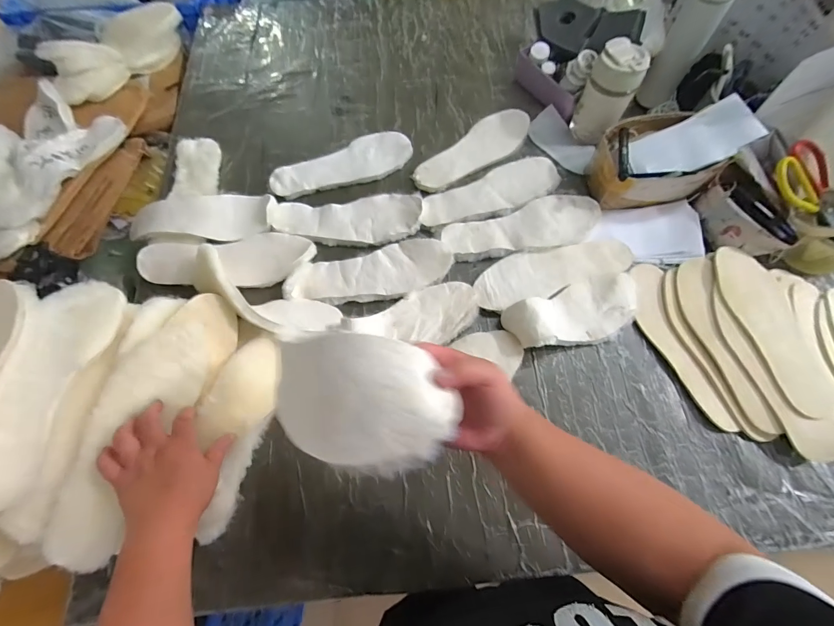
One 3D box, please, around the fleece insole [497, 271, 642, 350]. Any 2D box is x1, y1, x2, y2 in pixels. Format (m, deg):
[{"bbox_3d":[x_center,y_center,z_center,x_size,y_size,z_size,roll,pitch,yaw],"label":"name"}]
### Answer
[{"bbox_3d":[0.255,-0.003,0.563,0.225,0.049,0.097,-21,70,-7],"label":"fleece insole"}]

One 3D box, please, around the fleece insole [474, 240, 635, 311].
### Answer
[{"bbox_3d":[0.223,-0.073,0.612,0.264,0.013,0.082,-16,70,-5],"label":"fleece insole"}]

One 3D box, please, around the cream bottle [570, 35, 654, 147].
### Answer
[{"bbox_3d":[0.340,-0.387,0.661,0.083,0.151,0.074,25,72,10],"label":"cream bottle"}]

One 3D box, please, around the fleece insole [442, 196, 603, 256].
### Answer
[{"bbox_3d":[0.187,-0.148,0.638,0.277,0.014,0.089,-12,70,-3],"label":"fleece insole"}]

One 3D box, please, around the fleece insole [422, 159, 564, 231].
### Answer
[{"bbox_3d":[0.136,-0.219,0.672,0.273,0.014,0.092,-23,71,-7],"label":"fleece insole"}]

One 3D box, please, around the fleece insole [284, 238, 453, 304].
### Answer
[{"bbox_3d":[-0.076,-0.066,0.610,0.270,0.016,0.093,-13,70,-3],"label":"fleece insole"}]

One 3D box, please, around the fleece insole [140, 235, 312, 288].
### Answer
[{"bbox_3d":[-0.309,-0.084,0.609,0.272,0.033,0.093,-10,70,-2],"label":"fleece insole"}]

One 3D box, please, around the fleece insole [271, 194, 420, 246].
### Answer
[{"bbox_3d":[-0.121,-0.167,0.650,0.256,0.018,0.096,-7,69,-1],"label":"fleece insole"}]

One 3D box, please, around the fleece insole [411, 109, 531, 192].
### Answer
[{"bbox_3d":[0.113,-0.316,0.717,0.269,0.010,0.098,-38,73,-12],"label":"fleece insole"}]

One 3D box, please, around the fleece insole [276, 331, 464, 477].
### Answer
[{"bbox_3d":[-0.038,0.066,0.272,0.132,0.014,0.098,2,90,3],"label":"fleece insole"}]

